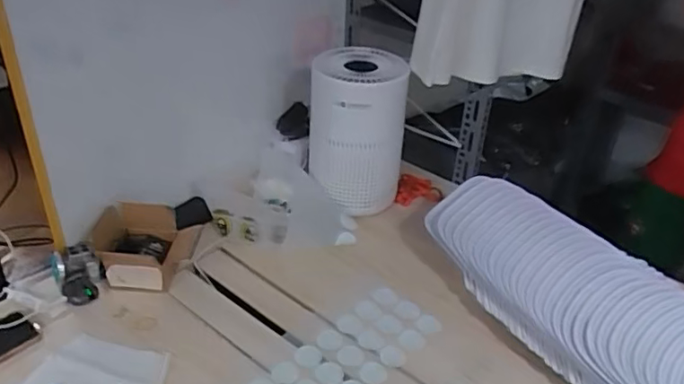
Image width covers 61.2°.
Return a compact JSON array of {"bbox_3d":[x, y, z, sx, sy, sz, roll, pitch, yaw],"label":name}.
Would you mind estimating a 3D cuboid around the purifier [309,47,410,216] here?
[{"bbox_3d":[0.026,-0.127,1.233,0.189,0.316,0.191,2,33,-1],"label":"purifier"}]

